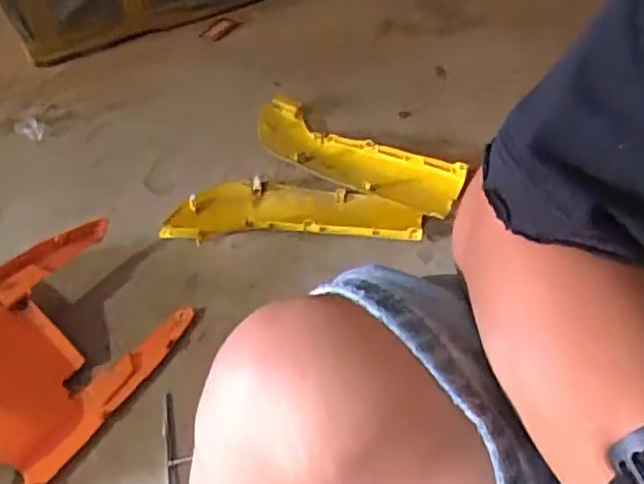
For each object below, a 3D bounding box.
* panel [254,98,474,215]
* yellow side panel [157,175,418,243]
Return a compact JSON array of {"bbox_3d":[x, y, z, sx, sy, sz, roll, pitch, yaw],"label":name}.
[{"bbox_3d":[0.048,-0.153,1.085,0.407,0.030,0.121,28,57,23],"label":"panel"},{"bbox_3d":[-0.043,-0.052,1.005,0.389,0.033,0.130,0,51,2],"label":"yellow side panel"}]

